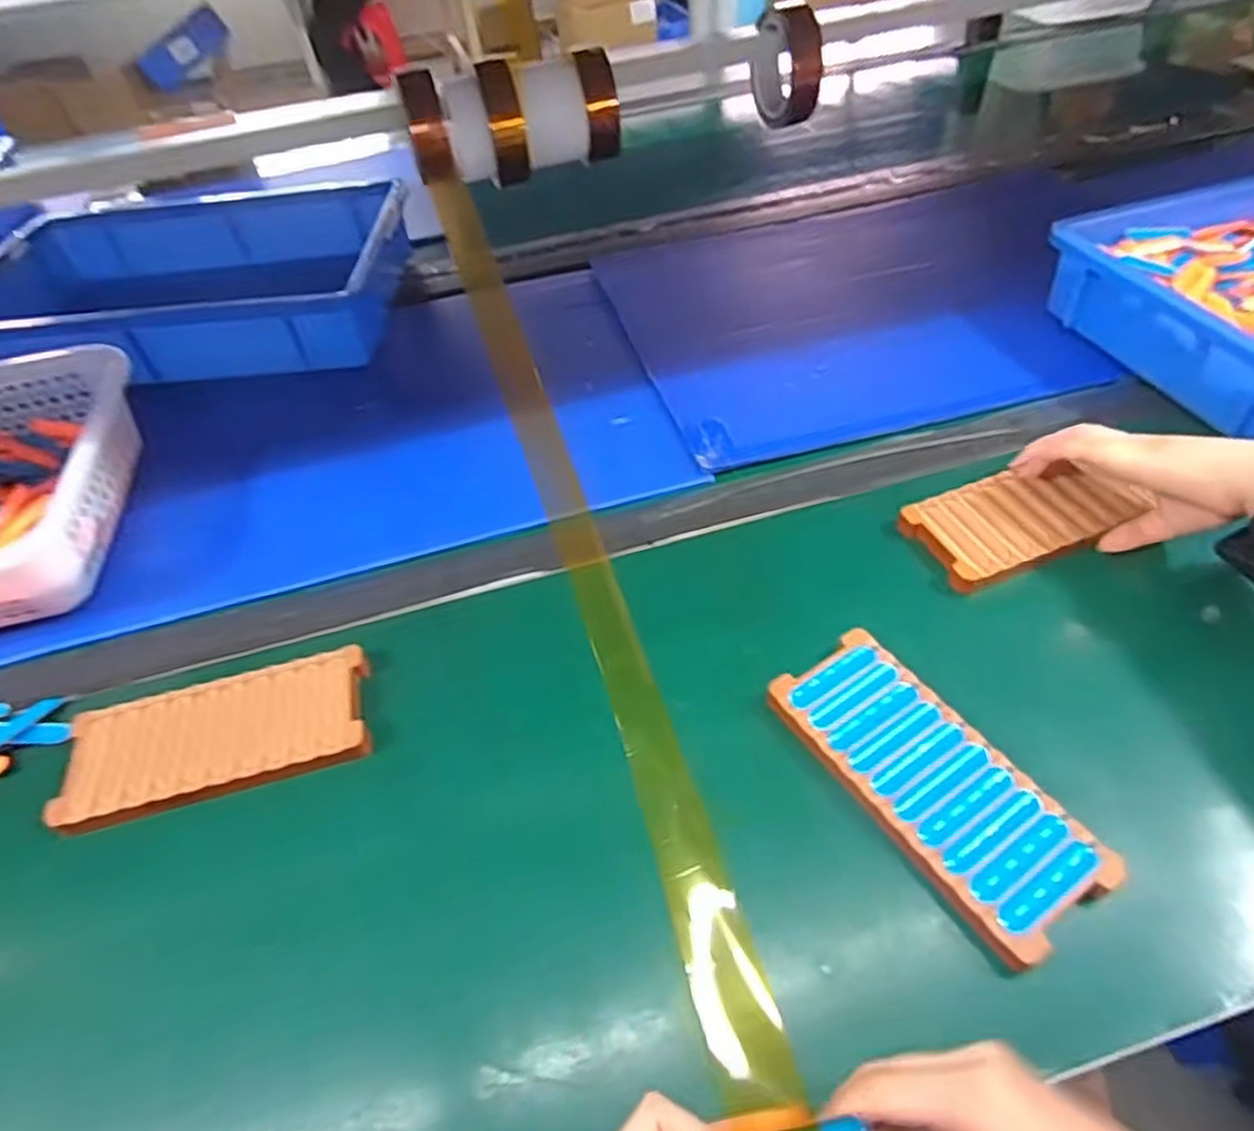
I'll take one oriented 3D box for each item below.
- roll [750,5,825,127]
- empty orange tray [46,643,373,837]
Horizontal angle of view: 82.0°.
[{"bbox_3d":[0.156,-0.500,0.721,0.041,0.091,0.082,-15,48,-7],"label":"roll"},{"bbox_3d":[-0.244,0.101,0.435,0.170,0.015,0.078,-14,48,-6],"label":"empty orange tray"}]

